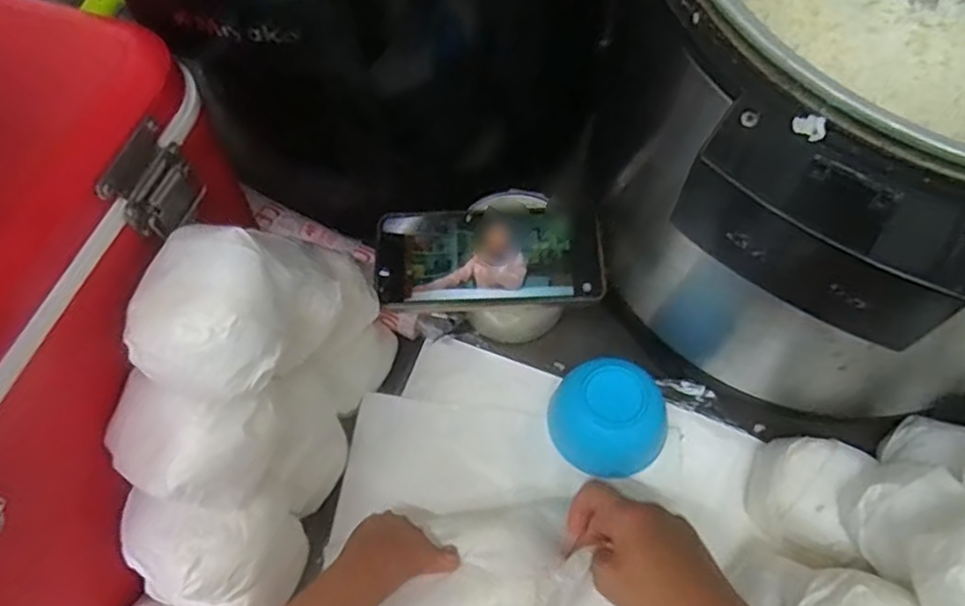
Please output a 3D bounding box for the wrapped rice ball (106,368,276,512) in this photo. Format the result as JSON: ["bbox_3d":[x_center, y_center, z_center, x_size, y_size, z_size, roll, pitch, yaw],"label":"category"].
[{"bbox_3d":[-0.156,0.078,0.366,0.083,0.060,0.058,5,63,3],"label":"wrapped rice ball"}]

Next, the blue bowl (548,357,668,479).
[{"bbox_3d":[0.093,0.085,0.504,0.084,0.046,0.075,30,67,15],"label":"blue bowl"}]

